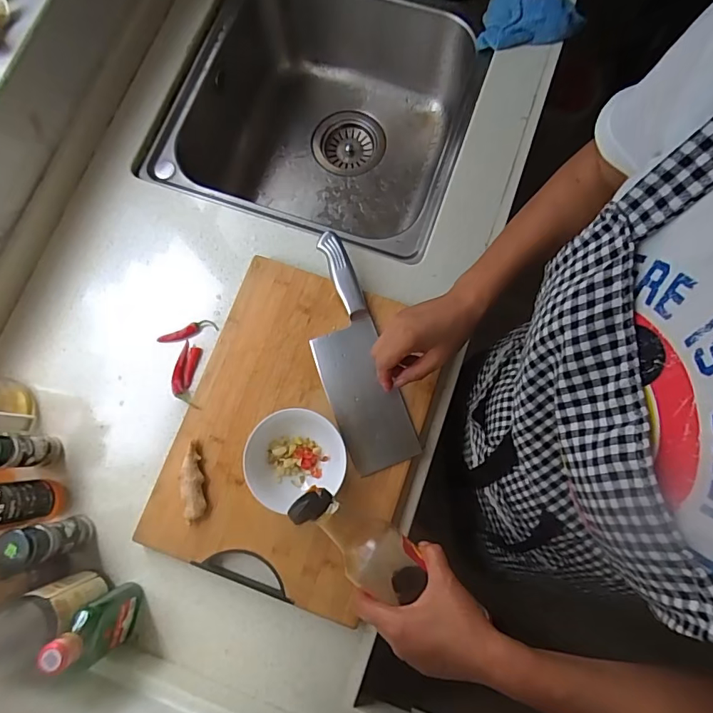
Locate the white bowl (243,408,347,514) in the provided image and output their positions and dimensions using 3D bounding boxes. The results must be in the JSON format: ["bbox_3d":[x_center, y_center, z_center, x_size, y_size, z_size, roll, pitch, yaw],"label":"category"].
[{"bbox_3d":[-0.069,0.114,0.522,0.112,0.052,0.099,-22,78,-4],"label":"white bowl"}]

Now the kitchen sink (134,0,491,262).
[{"bbox_3d":[-0.043,-0.376,0.794,0.427,0.214,0.452,18,78,4],"label":"kitchen sink"}]

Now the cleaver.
[{"bbox_3d":[-0.002,-0.005,0.580,0.092,0.023,0.292,-14,89,-3],"label":"cleaver"}]

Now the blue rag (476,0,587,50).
[{"bbox_3d":[0.260,-0.502,0.675,0.137,0.040,0.124,20,78,5],"label":"blue rag"}]

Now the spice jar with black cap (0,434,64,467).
[{"bbox_3d":[-0.383,0.105,0.524,0.044,0.108,0.041,0,77,0],"label":"spice jar with black cap"}]

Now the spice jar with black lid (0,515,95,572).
[{"bbox_3d":[-0.333,0.199,0.503,0.041,0.110,0.042,0,77,0],"label":"spice jar with black lid"}]

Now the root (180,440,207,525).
[{"bbox_3d":[-0.188,0.143,0.533,0.025,0.017,0.087,-9,78,-1],"label":"root"}]

